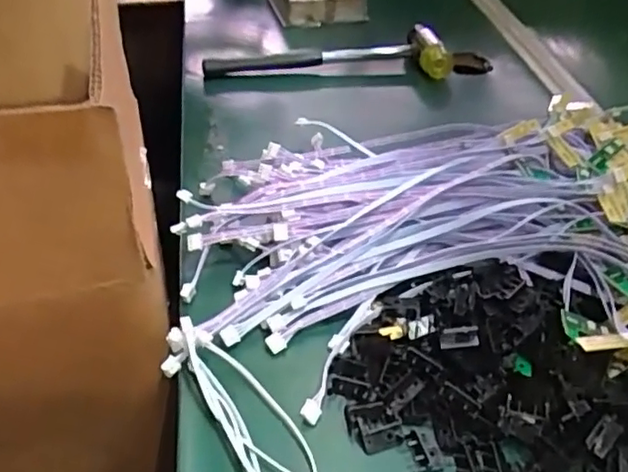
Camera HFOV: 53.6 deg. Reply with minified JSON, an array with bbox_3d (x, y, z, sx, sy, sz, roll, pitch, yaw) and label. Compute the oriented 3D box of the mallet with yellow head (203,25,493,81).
[{"bbox_3d":[0.042,-0.205,0.703,0.323,0.041,0.057,-1,42,-5],"label":"mallet with yellow head"}]

